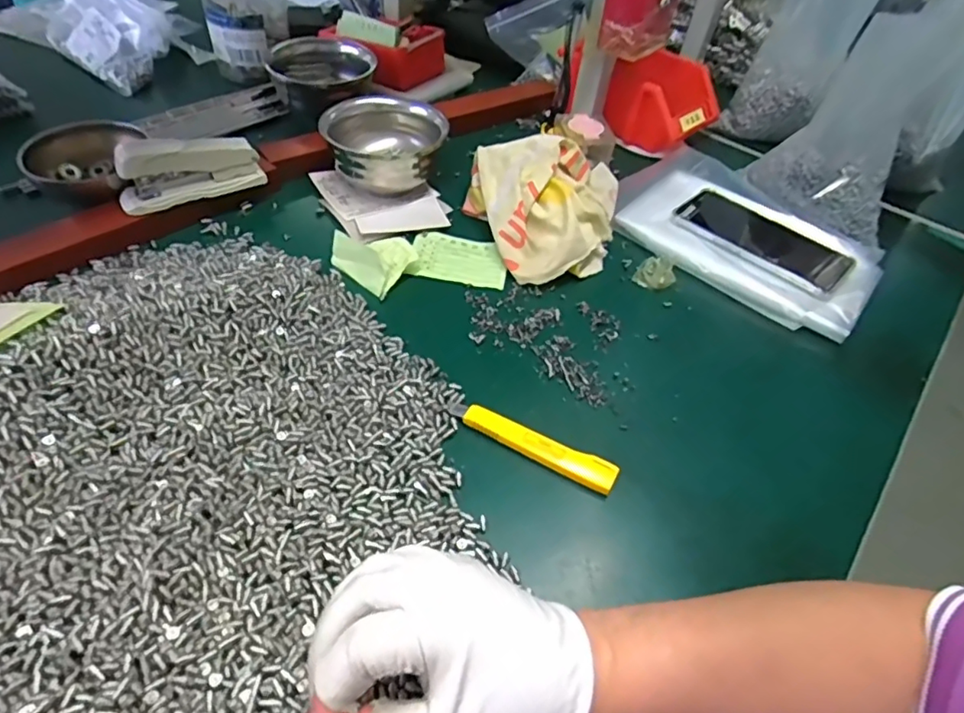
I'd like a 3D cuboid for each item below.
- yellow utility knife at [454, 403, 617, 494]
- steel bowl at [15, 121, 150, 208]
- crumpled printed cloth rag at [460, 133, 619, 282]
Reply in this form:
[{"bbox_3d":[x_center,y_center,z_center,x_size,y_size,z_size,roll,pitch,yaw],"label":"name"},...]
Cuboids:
[{"bbox_3d":[0.035,0.062,0.410,0.124,0.013,0.021,23,49,13],"label":"yellow utility knife"},{"bbox_3d":[-0.374,-0.177,0.545,0.095,0.053,0.094,4,48,-4],"label":"steel bowl"},{"bbox_3d":[0.067,-0.146,0.554,0.154,0.074,0.154,2,48,-6],"label":"crumpled printed cloth rag"}]

